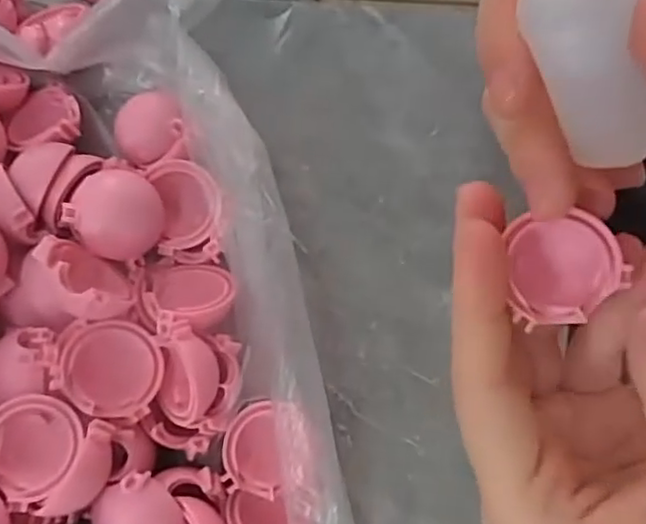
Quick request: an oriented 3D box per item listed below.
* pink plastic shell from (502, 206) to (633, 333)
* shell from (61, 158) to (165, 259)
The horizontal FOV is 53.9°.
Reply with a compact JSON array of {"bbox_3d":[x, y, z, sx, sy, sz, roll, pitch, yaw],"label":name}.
[{"bbox_3d":[0.060,0.001,0.161,0.027,0.012,0.025,-1,78,1],"label":"pink plastic shell"},{"bbox_3d":[-0.066,-0.016,0.206,0.030,0.010,0.030,7,73,-25],"label":"shell"}]

